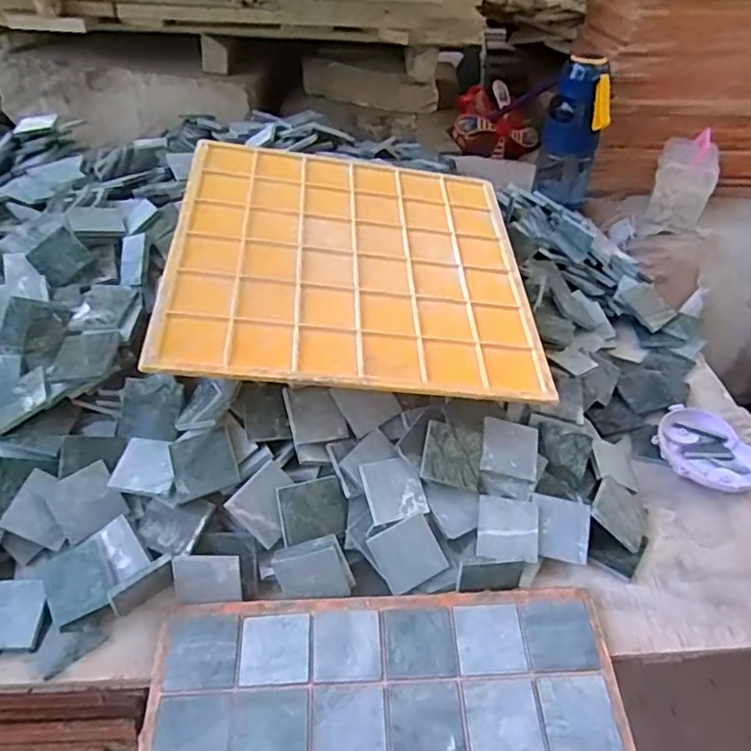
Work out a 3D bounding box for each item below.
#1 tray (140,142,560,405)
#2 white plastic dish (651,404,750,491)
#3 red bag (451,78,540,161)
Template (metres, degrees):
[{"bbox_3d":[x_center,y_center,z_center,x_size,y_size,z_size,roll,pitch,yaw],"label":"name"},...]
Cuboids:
[{"bbox_3d":[-0.021,-0.113,0.576,0.325,0.007,0.314,4,51,-10],"label":"tray"},{"bbox_3d":[0.318,0.072,0.584,0.079,0.016,0.098,-21,47,-22],"label":"white plastic dish"},{"bbox_3d":[0.254,-0.529,1.278,0.180,0.112,0.140,9,43,8],"label":"red bag"}]

